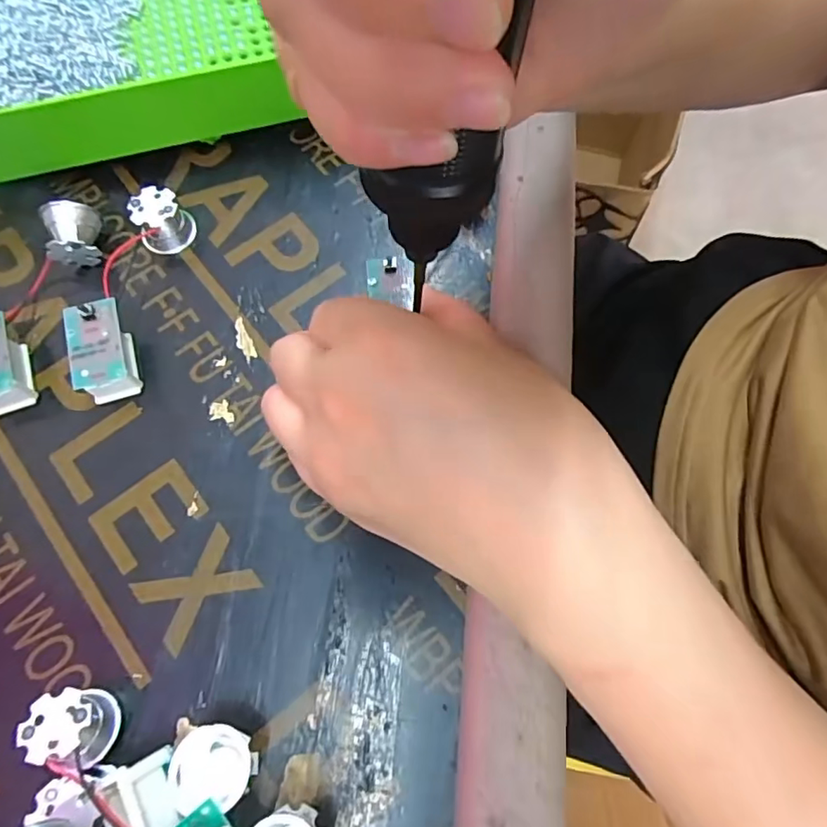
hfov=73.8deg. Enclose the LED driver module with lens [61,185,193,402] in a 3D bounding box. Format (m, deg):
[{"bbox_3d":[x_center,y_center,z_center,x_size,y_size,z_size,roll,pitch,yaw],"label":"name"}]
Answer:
[{"bbox_3d":[-0.113,-0.049,0.218,0.027,0.020,0.088,7,71,2],"label":"LED driver module with lens"}]

